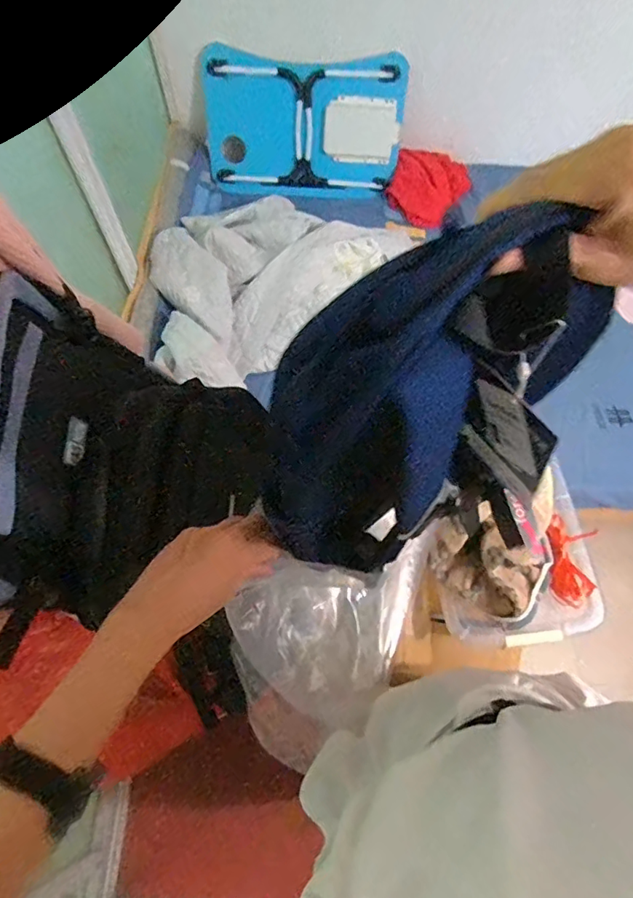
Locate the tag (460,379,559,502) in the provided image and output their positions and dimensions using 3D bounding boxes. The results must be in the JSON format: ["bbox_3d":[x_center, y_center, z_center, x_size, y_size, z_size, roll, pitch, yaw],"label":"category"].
[{"bbox_3d":[0.151,-0.006,0.411,0.004,0.133,0.081,-33,67,-5],"label":"tag"}]

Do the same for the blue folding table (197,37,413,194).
[{"bbox_3d":[-0.039,-0.978,1.560,0.600,0.375,0.058,1,38,-2],"label":"blue folding table"}]

